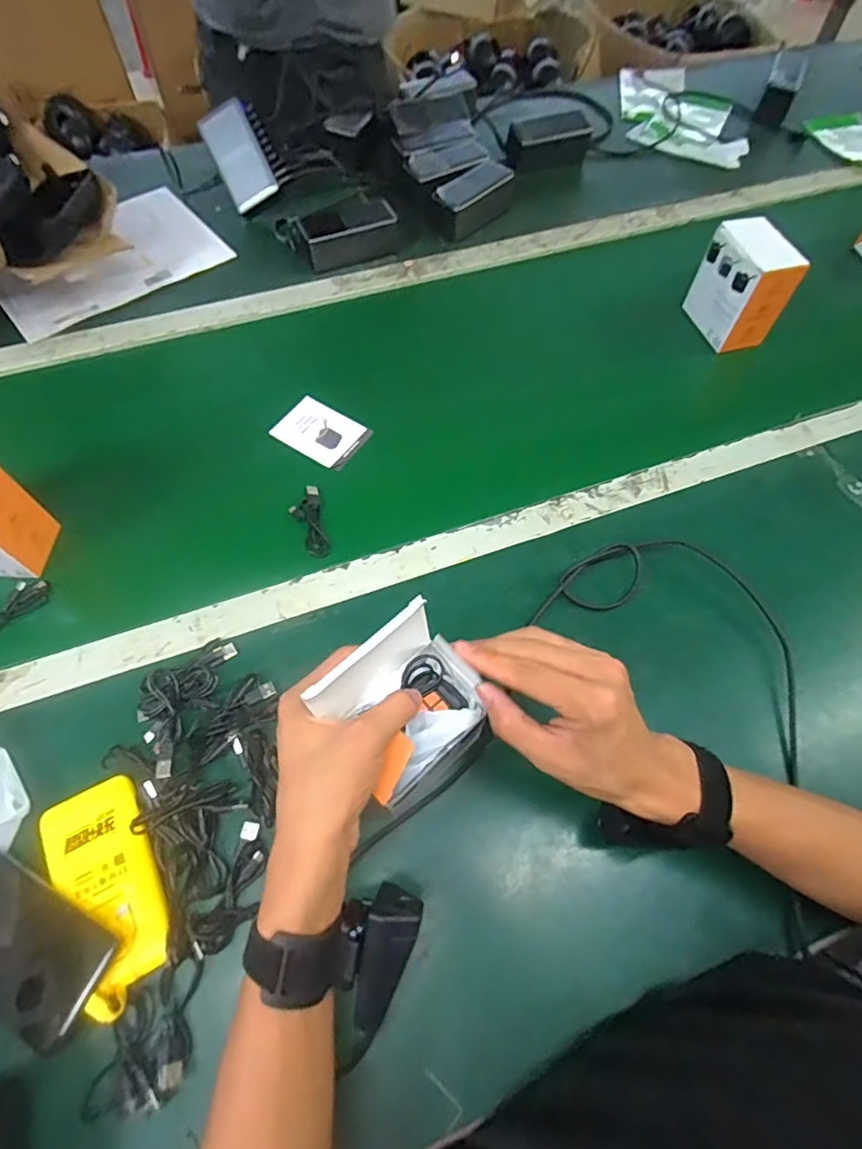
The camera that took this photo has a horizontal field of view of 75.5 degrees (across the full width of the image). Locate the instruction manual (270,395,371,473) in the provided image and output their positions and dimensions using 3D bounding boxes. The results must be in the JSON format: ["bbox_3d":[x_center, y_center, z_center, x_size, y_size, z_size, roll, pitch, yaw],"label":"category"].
[{"bbox_3d":[-0.130,-0.167,0.654,0.100,0.007,0.073,31,66,16],"label":"instruction manual"}]

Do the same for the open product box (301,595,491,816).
[{"bbox_3d":[-0.012,0.085,0.364,0.100,0.079,0.088,-36,67,-17],"label":"open product box"}]

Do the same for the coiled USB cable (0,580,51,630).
[{"bbox_3d":[-0.403,0.034,0.532,0.076,0.023,0.018,-40,69,-19],"label":"coiled USB cable"}]

